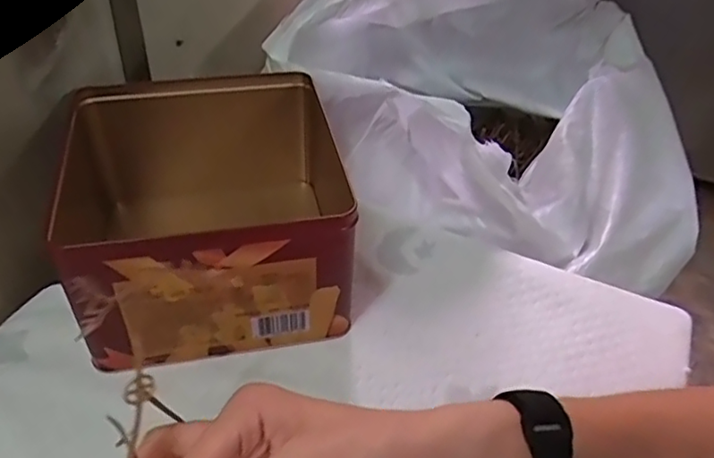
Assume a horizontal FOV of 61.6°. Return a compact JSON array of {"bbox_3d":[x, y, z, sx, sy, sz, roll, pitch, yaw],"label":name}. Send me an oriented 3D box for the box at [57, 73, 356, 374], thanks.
[{"bbox_3d":[-0.114,-0.017,0.457,0.202,0.115,0.209,-5,41,-11],"label":"box"}]

